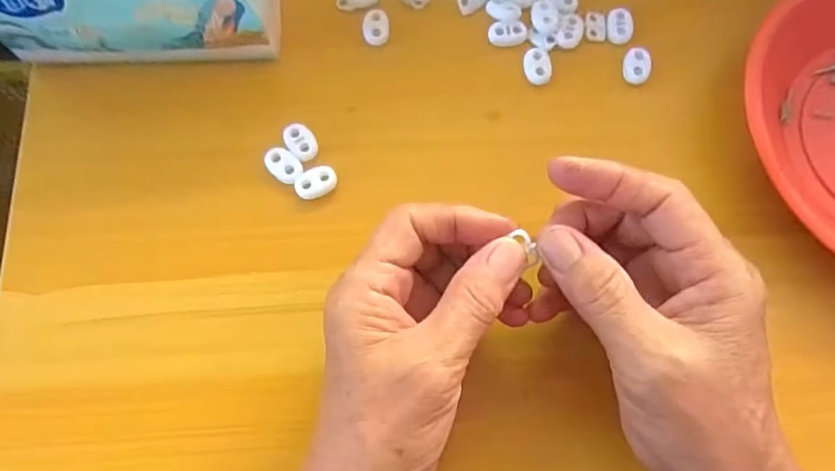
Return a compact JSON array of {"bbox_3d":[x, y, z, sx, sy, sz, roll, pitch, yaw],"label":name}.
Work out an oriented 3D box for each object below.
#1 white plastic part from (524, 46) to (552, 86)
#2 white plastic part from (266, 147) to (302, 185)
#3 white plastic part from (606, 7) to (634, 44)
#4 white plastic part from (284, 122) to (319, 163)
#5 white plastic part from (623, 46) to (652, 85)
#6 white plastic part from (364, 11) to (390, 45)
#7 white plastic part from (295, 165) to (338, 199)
[{"bbox_3d":[0.070,-0.098,0.311,0.015,0.005,0.021,-1,75,-2],"label":"white plastic part"},{"bbox_3d":[-0.073,-0.038,0.289,0.022,0.004,0.015,40,77,9],"label":"white plastic part"},{"bbox_3d":[0.120,-0.124,0.317,0.014,0.006,0.021,9,75,1],"label":"white plastic part"},{"bbox_3d":[-0.064,-0.052,0.292,0.015,0.004,0.023,-37,79,-11],"label":"white plastic part"},{"bbox_3d":[0.127,-0.098,0.312,0.014,0.008,0.022,11,75,1],"label":"white plastic part"},{"bbox_3d":[-0.024,-0.121,0.315,0.015,0.006,0.021,4,74,0],"label":"white plastic part"},{"bbox_3d":[-0.055,-0.029,0.289,0.023,0.006,0.017,-30,77,-9],"label":"white plastic part"}]

